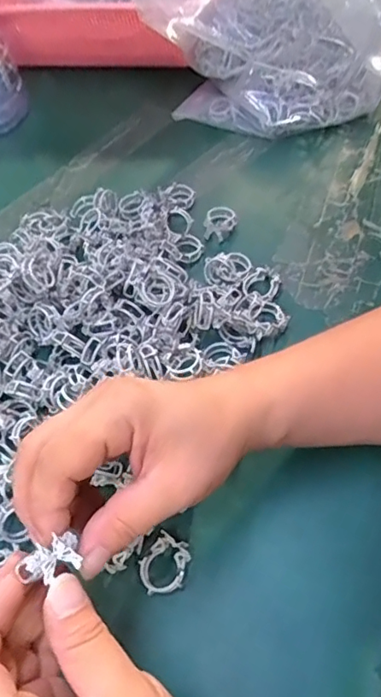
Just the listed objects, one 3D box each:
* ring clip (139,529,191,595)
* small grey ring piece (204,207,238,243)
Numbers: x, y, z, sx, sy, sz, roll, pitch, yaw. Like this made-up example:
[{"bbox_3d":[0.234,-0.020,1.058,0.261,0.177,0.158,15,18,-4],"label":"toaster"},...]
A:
[{"bbox_3d":[-0.014,0.124,0.295,0.025,0.009,0.032,22,62,20],"label":"ring clip"},{"bbox_3d":[0.026,-0.107,0.440,0.025,0.011,0.034,13,59,15],"label":"small grey ring piece"}]

